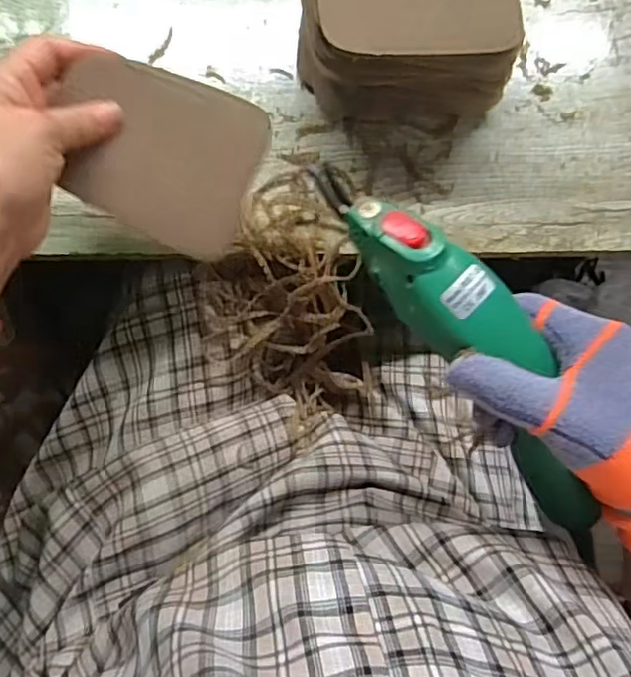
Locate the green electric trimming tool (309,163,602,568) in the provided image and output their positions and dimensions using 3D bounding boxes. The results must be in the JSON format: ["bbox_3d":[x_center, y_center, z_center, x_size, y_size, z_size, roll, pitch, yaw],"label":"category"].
[{"bbox_3d":[0.082,0.002,0.302,0.046,0.035,0.221,-37,94,-7],"label":"green electric trimming tool"}]

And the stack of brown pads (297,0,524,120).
[{"bbox_3d":[0.055,-0.204,0.411,0.133,0.094,0.110,-4,83,-4],"label":"stack of brown pads"}]

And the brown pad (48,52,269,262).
[{"bbox_3d":[-0.092,-0.109,0.365,0.112,0.008,0.094,20,89,-13],"label":"brown pad"}]

